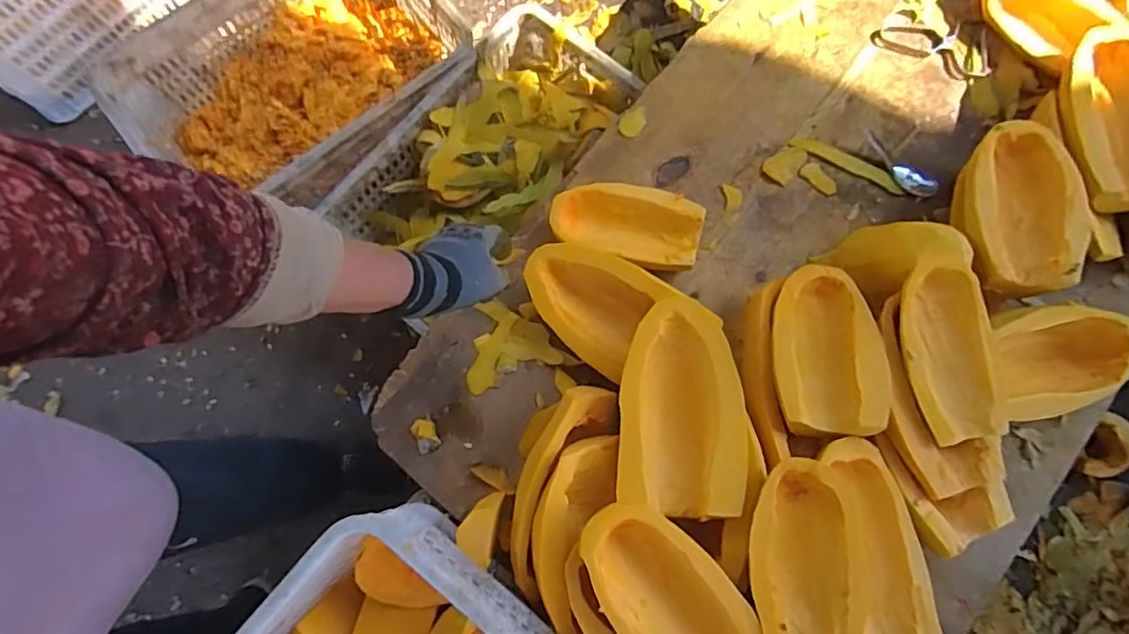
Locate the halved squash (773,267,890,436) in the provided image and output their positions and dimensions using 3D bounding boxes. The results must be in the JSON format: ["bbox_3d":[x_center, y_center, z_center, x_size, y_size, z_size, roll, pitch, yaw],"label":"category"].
[{"bbox_3d":[0.286,0.034,0.653,0.111,0.055,0.193,0,78,1],"label":"halved squash"}]

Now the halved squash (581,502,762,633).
[{"bbox_3d":[0.108,0.285,0.589,0.119,0.097,0.227,-35,80,-6],"label":"halved squash"}]

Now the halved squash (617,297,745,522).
[{"bbox_3d":[0.123,0.094,0.626,0.123,0.040,0.220,3,78,2],"label":"halved squash"}]

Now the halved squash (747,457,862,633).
[{"bbox_3d":[0.228,0.235,0.575,0.100,0.047,0.181,4,78,2],"label":"halved squash"}]

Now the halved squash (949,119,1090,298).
[{"bbox_3d":[0.534,-0.135,0.699,0.110,0.063,0.204,9,79,3],"label":"halved squash"}]

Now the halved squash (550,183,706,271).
[{"bbox_3d":[0.077,-0.118,0.759,0.191,0.057,0.085,14,79,4],"label":"halved squash"}]

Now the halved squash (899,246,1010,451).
[{"bbox_3d":[0.410,0.030,0.636,0.100,0.041,0.206,-2,78,0],"label":"halved squash"}]

